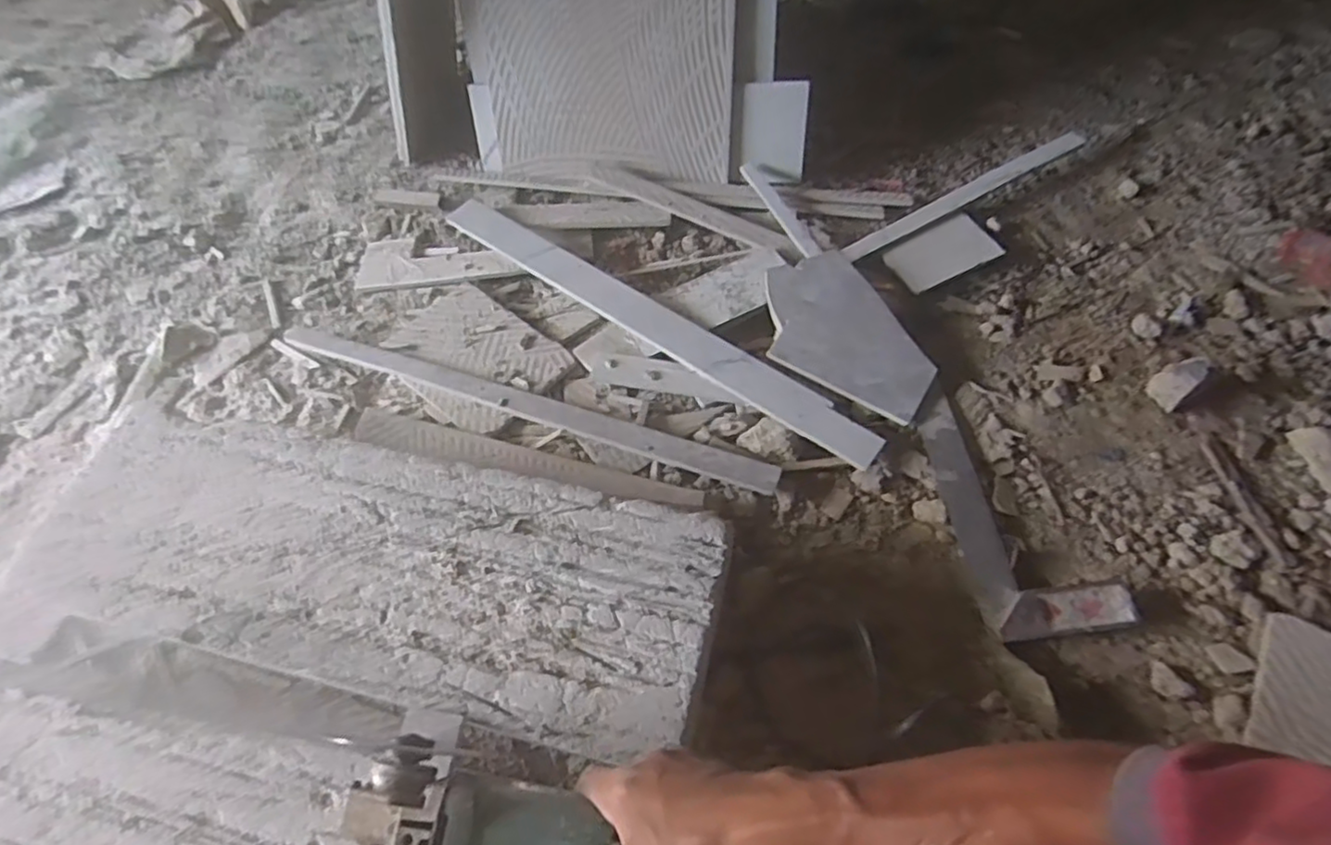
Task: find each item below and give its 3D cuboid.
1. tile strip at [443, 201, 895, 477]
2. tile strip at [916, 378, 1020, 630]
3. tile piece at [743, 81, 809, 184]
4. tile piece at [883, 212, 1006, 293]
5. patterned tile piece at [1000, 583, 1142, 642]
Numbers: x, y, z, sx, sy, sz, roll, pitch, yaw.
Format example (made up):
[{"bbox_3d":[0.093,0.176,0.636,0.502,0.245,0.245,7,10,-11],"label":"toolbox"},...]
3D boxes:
[{"bbox_3d":[-0.028,-0.122,0.771,0.585,0.012,0.046,33,76,20],"label":"tile strip"},{"bbox_3d":[0.290,0.070,0.661,0.040,0.012,0.237,-8,57,-1],"label":"tile strip"},{"bbox_3d":[0.139,-0.369,0.869,0.078,0.117,0.012,1,32,5],"label":"tile piece"},{"bbox_3d":[0.336,-0.206,0.826,0.127,0.010,0.071,-29,62,-9],"label":"tile piece"},{"bbox_3d":[0.351,0.164,0.597,0.117,0.011,0.038,-6,62,-2],"label":"patterned tile piece"}]

